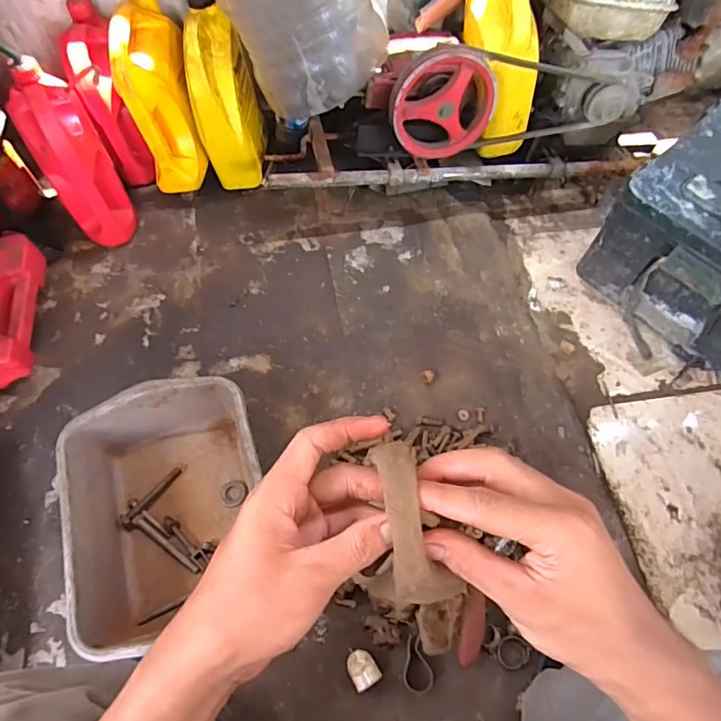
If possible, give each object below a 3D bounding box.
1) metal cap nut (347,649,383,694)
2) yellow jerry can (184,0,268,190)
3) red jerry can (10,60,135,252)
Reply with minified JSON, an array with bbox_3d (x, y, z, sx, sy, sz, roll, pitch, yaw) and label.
[{"bbox_3d":[0.003,0.413,0.660,0.036,0.038,0.043,-27,66,-15],"label":"metal cap nut"},{"bbox_3d":[-0.262,-0.510,0.985,0.107,0.310,0.174,2,62,-1],"label":"yellow jerry can"},{"bbox_3d":[-0.528,-0.365,0.926,0.118,0.296,0.162,-30,67,-16],"label":"red jerry can"}]

